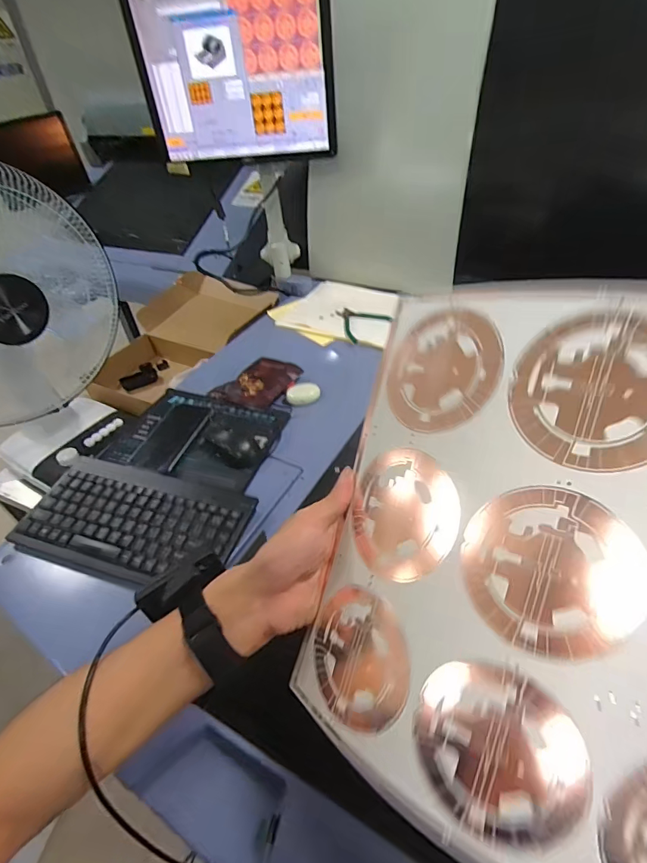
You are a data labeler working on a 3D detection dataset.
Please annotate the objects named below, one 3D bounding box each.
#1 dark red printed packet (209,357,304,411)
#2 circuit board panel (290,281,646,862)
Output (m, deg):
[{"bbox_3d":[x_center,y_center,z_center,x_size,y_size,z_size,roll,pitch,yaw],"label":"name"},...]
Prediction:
[{"bbox_3d":[-0.124,-0.095,0.816,0.113,0.023,0.157,15,45,20],"label":"dark red printed packet"},{"bbox_3d":[0.174,0.090,0.242,0.369,0.056,0.327,17,90,27],"label":"circuit board panel"}]

